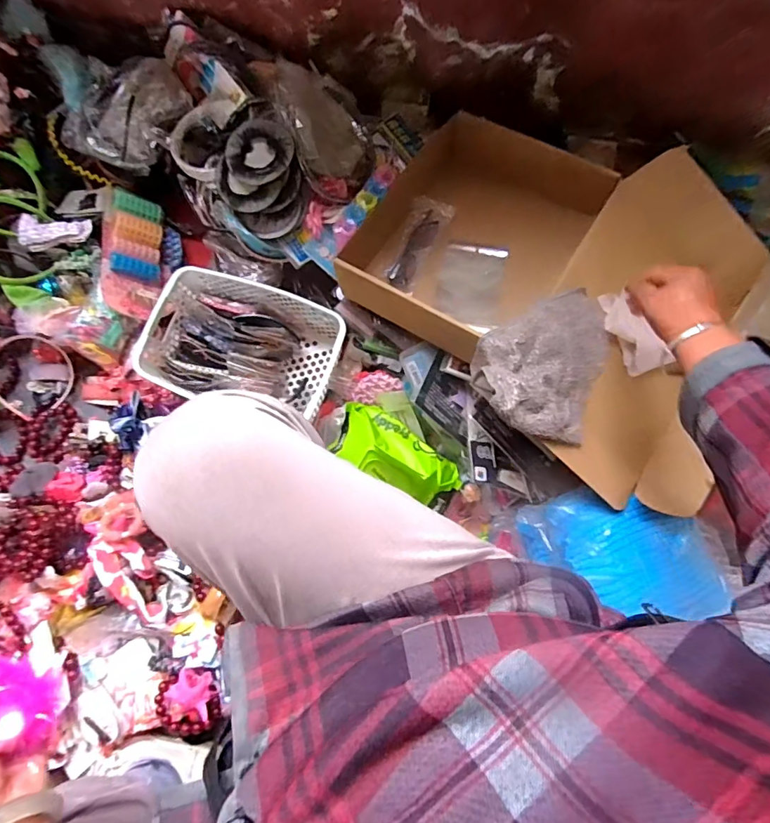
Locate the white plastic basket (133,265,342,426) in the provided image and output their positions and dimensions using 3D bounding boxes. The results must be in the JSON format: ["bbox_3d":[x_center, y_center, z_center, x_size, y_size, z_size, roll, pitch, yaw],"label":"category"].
[{"bbox_3d":[-0.231,-0.099,0.766,0.297,0.082,0.209,24,80,4],"label":"white plastic basket"}]

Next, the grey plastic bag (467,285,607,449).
[{"bbox_3d":[0.191,-0.067,0.568,0.153,0.067,0.192,18,79,3],"label":"grey plastic bag"}]

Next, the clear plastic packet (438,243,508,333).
[{"bbox_3d":[0.128,-0.185,0.697,0.093,0.029,0.143,10,79,1],"label":"clear plastic packet"}]

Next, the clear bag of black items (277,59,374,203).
[{"bbox_3d":[-0.085,-0.400,0.701,0.051,0.149,0.173,2,96,43],"label":"clear bag of black items"}]

